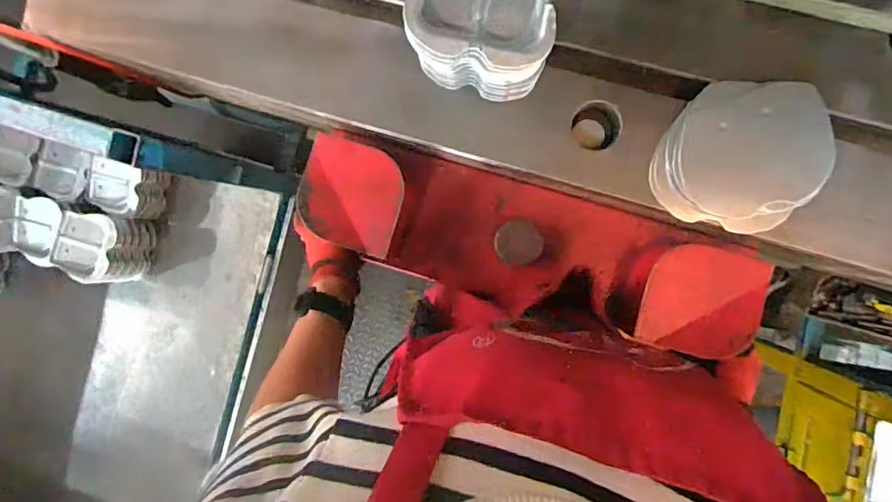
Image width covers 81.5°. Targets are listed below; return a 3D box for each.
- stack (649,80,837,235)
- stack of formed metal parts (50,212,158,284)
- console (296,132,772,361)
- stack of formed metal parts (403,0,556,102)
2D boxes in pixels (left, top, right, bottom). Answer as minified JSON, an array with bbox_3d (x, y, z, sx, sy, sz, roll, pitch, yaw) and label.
[{"bbox_3d":[0.302,-0.096,0.528,0.160,0.025,0.142,8,93,7],"label":"stack"},{"bbox_3d":[-0.650,-0.007,0.990,0.109,0.122,0.125,9,93,7],"label":"stack of formed metal parts"},{"bbox_3d":[0.086,-0.010,0.603,0.499,0.099,0.141,16,94,7],"label":"console"},{"bbox_3d":[0.037,-0.210,0.477,0.119,0.113,0.107,12,93,7],"label":"stack of formed metal parts"}]

